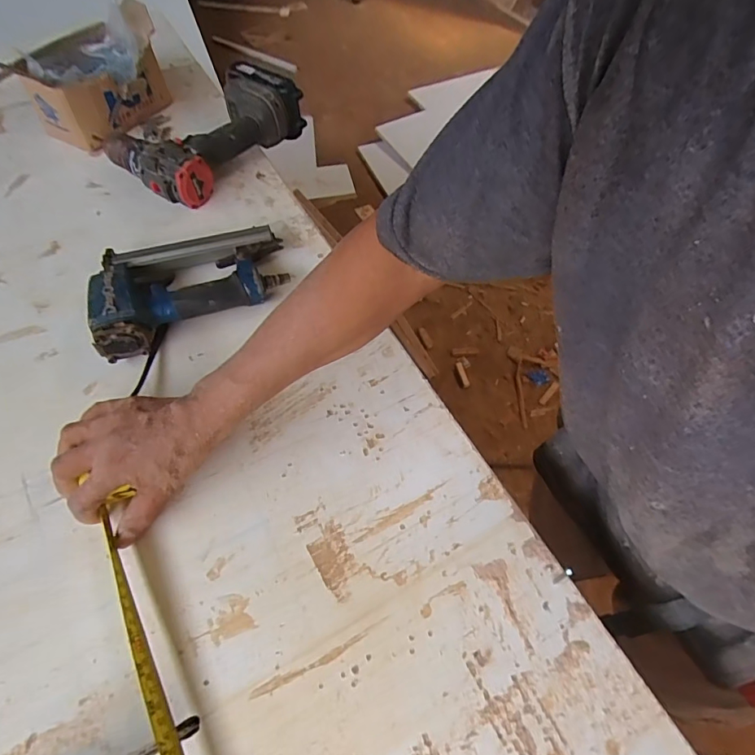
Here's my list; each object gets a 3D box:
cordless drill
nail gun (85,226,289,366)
[{"bbox_3d":[-0.227,-0.331,0.643,0.144,0.072,0.236,32,62,16],"label":"cordless drill"},{"bbox_3d":[-0.197,-0.104,0.517,0.204,0.050,0.127,-20,61,-14],"label":"nail gun"}]

